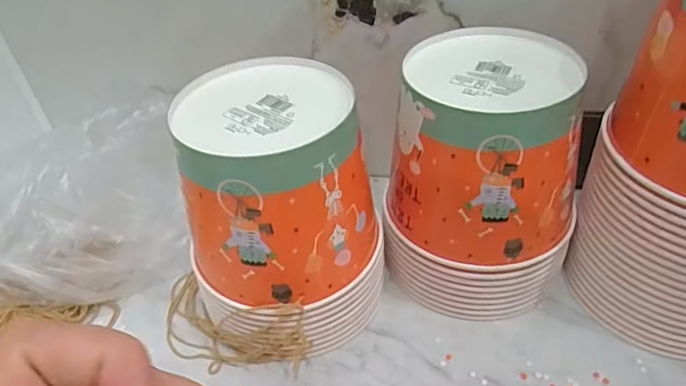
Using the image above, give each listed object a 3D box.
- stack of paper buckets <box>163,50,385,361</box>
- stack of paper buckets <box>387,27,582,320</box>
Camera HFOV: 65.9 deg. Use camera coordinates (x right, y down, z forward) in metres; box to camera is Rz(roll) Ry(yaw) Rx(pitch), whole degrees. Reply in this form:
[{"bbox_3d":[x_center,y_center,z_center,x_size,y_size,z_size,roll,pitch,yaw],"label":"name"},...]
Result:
[{"bbox_3d":[-0.048,0.020,0.424,0.147,0.202,0.129,-7,42,-1],"label":"stack of paper buckets"},{"bbox_3d":[0.117,-0.007,0.444,0.146,0.200,0.137,11,44,18],"label":"stack of paper buckets"}]

